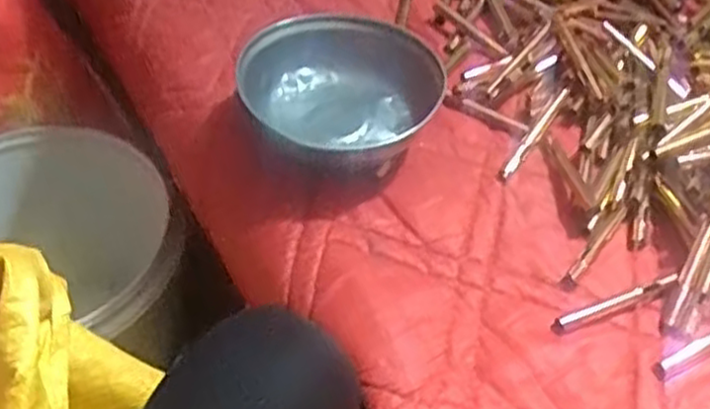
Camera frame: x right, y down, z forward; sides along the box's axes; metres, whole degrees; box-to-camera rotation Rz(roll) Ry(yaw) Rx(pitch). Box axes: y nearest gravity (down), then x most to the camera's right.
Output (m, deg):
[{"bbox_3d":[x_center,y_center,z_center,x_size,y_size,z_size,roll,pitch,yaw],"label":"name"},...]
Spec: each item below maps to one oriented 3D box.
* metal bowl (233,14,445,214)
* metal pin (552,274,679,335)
[{"bbox_3d":[-0.009,-0.075,0.532,0.142,0.049,0.153,-11,50,-12],"label":"metal bowl"},{"bbox_3d":[0.159,0.060,0.453,0.087,0.007,0.010,-17,52,-17],"label":"metal pin"}]

